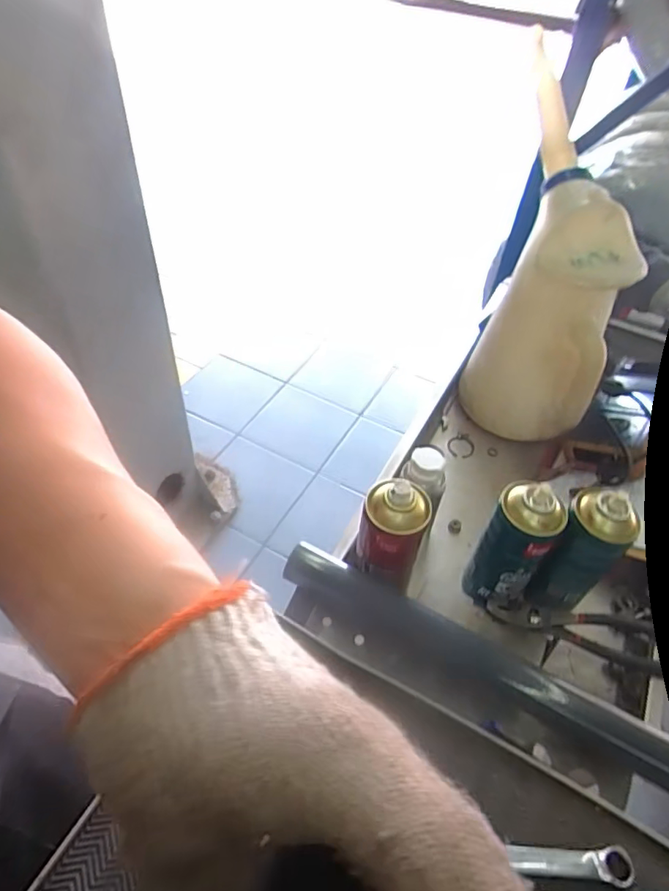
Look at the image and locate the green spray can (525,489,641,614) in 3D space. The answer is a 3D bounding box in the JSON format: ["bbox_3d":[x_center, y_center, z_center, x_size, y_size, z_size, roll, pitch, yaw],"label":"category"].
[{"bbox_3d":[0.243,0.109,0.536,0.063,0.139,0.060,3,49,-3],"label":"green spray can"}]

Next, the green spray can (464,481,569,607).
[{"bbox_3d":[0.182,0.104,0.550,0.068,0.149,0.064,33,54,22],"label":"green spray can"}]

